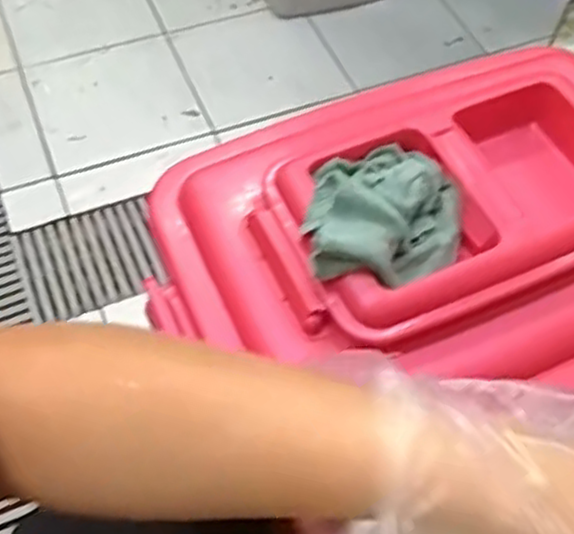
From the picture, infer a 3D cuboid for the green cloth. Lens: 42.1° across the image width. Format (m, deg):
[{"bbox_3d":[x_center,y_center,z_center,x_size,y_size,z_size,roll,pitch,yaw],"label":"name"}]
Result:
[{"bbox_3d":[0.073,-0.042,0.536,0.109,0.062,0.127,9,57,4],"label":"green cloth"}]

